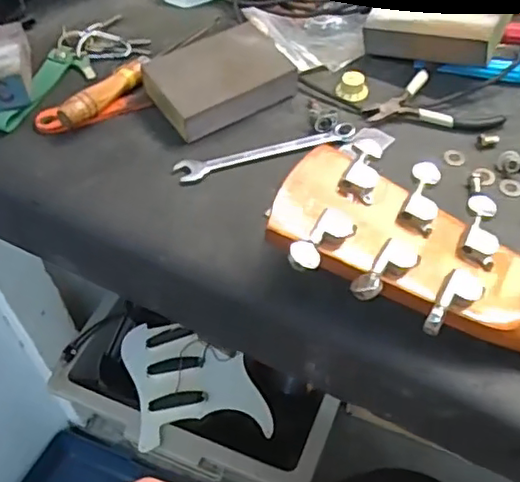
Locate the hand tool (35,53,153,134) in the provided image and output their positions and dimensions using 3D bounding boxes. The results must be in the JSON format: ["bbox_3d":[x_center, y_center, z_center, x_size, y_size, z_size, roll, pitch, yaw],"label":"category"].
[{"bbox_3d":[-0.125,-0.111,0.474,0.098,0.029,0.033,-34,58,-18],"label":"hand tool"}]

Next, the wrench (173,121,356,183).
[{"bbox_3d":[0.005,-0.065,0.445,0.133,0.010,0.025,-16,55,-7],"label":"wrench"}]

